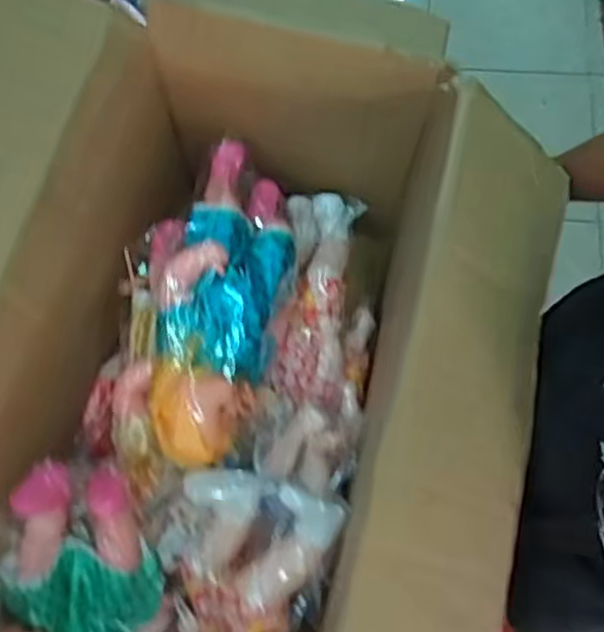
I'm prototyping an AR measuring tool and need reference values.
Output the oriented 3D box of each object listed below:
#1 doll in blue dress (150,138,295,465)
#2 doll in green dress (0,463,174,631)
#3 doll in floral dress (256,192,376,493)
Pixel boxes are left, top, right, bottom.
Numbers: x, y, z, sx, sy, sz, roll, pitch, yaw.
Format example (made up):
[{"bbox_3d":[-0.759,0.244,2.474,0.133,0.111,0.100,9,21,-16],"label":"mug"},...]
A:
[{"bbox_3d":[-0.073,-0.018,0.675,0.102,0.082,0.314,12,71,5],"label":"doll in blue dress"},{"bbox_3d":[-0.198,0.271,0.625,0.138,0.070,0.284,6,107,3],"label":"doll in green dress"},{"bbox_3d":[0.003,0.034,0.743,0.130,0.068,0.290,6,71,3],"label":"doll in floral dress"}]

